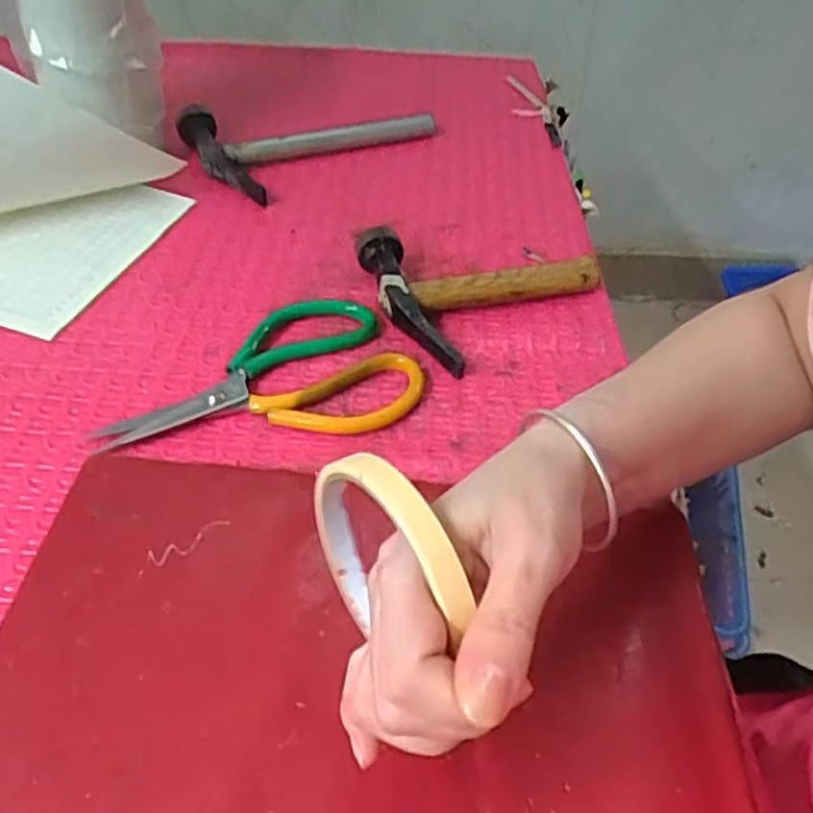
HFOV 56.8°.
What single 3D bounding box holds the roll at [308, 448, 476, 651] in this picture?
[{"bbox_3d":[-0.006,0.053,0.250,0.012,0.080,0.077,-28,49,-27],"label":"roll"}]

